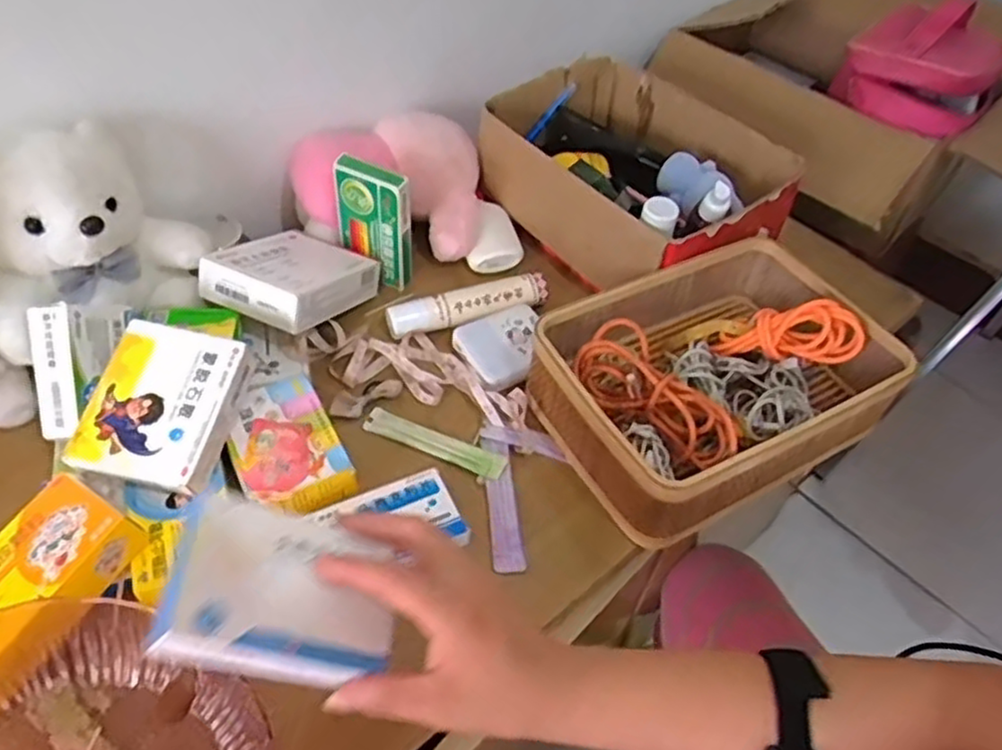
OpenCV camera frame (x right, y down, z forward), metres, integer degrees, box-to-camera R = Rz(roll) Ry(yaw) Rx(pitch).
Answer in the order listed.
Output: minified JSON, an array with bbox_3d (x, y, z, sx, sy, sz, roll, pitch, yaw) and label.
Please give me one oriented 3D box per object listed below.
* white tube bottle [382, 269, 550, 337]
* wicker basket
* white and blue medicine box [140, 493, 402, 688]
[{"bbox_3d":[-0.031,-0.068,0.723,0.161,0.034,0.030,-12,50,-13],"label":"white tube bottle"},{"bbox_3d":[0.188,0.001,0.640,0.283,0.089,0.206,-20,53,-20],"label":"wicker basket"},{"bbox_3d":[-0.111,0.109,0.374,0.116,0.013,0.083,21,46,-28],"label":"white and blue medicine box"}]

